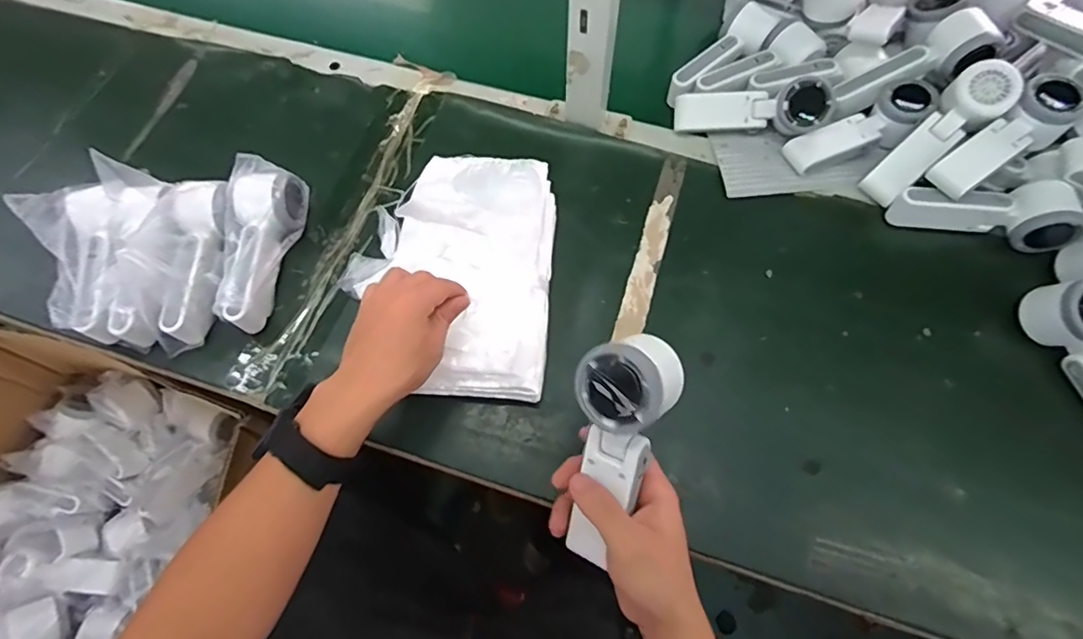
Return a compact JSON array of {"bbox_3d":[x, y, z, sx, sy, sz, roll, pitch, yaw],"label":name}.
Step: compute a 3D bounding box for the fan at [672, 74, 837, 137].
[{"bbox_3d":[0.236,-0.236,0.602,0.165,0.053,0.054,3,67,2],"label":"fan"}]

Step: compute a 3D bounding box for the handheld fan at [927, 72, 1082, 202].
[{"bbox_3d":[0.471,-0.180,0.544,0.177,0.067,0.056,-38,73,-11],"label":"handheld fan"}]

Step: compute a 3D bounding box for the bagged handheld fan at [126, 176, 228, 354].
[{"bbox_3d":[-0.349,-0.058,0.525,0.071,0.064,0.164,-3,67,-1],"label":"bagged handheld fan"}]

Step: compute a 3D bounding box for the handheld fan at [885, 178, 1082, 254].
[{"bbox_3d":[0.453,-0.116,0.547,0.164,0.056,0.055,15,68,7],"label":"handheld fan"}]

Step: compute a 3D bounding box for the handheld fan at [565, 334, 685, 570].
[{"bbox_3d":[0.051,0.092,0.370,0.067,0.049,0.165,13,108,7],"label":"handheld fan"}]

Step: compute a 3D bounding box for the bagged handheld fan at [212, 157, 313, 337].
[{"bbox_3d":[-0.289,-0.073,0.548,0.057,0.074,0.173,7,67,4],"label":"bagged handheld fan"}]

